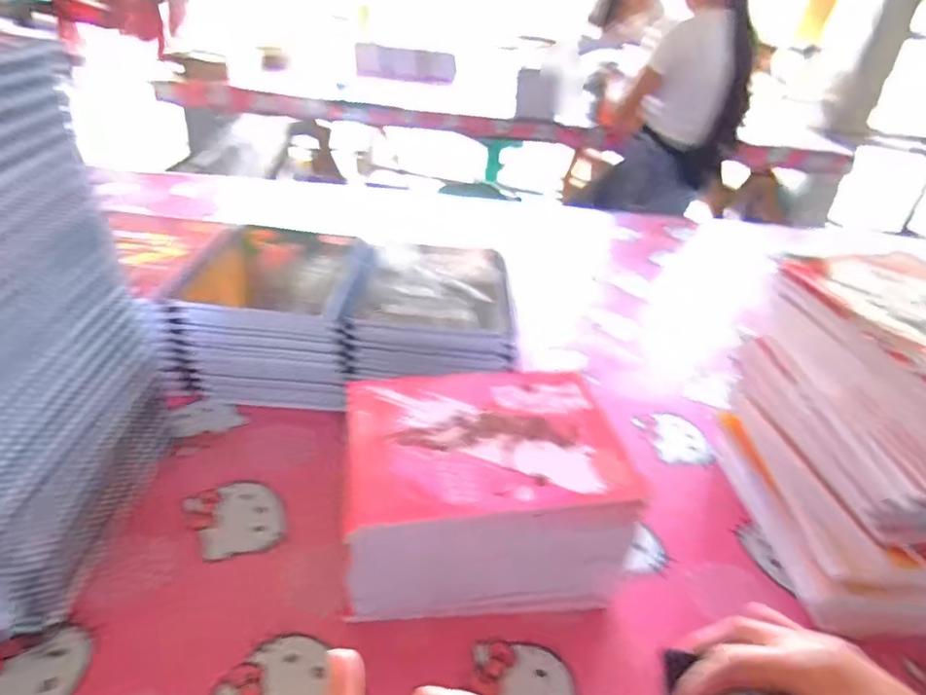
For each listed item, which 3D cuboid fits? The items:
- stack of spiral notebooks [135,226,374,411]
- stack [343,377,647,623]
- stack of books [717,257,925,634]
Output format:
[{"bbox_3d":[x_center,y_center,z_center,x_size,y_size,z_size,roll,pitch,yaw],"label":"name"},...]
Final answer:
[{"bbox_3d":[-0.204,-0.044,0.656,0.189,0.113,0.209,5,35,-3],"label":"stack of spiral notebooks"},{"bbox_3d":[0.015,0.106,0.468,0.203,0.099,0.165,3,35,-7],"label":"stack"},{"bbox_3d":[0.321,0.062,0.460,0.139,0.201,0.230,1,33,-9],"label":"stack of books"}]

